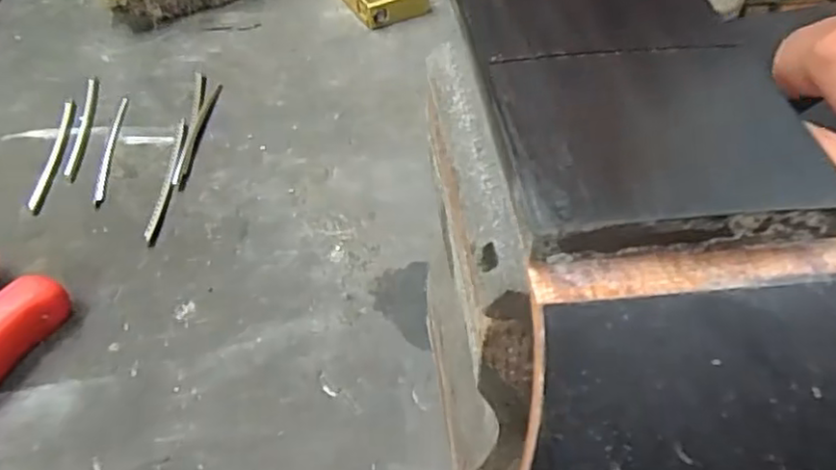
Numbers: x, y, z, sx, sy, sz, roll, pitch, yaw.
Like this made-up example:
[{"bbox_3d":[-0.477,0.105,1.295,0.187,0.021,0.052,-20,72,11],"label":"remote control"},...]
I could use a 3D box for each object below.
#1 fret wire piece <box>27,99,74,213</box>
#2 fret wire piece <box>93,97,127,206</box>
[{"bbox_3d":[-0.151,-0.036,0.269,0.007,0.004,0.071,-7,48,-4],"label":"fret wire piece"},{"bbox_3d":[-0.128,-0.038,0.269,0.004,0.004,0.067,-7,48,-4],"label":"fret wire piece"}]

